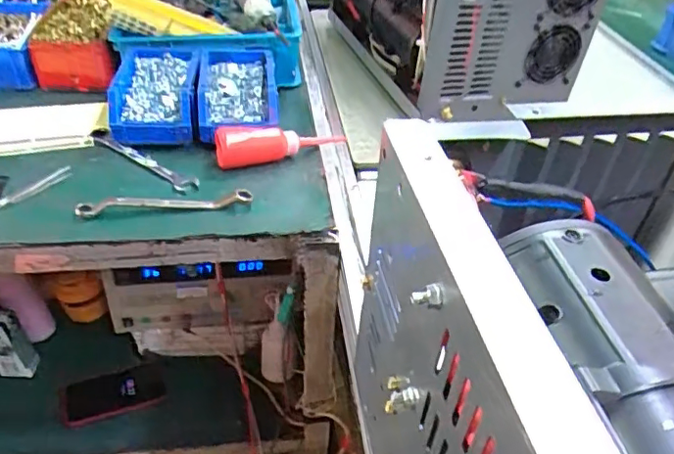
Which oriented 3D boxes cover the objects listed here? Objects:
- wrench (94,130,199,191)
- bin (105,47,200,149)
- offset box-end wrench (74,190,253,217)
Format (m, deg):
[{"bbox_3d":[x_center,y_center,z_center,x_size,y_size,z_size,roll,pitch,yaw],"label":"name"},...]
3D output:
[{"bbox_3d":[-0.233,-0.081,0.652,0.166,0.017,0.025,25,45,23],"label":"wrench"},{"bbox_3d":[-0.235,-0.178,0.715,0.105,0.055,0.156,-3,41,-8],"label":"bin"},{"bbox_3d":[-0.185,-0.027,0.598,0.182,0.020,0.026,-5,41,-10],"label":"offset box-end wrench"}]

